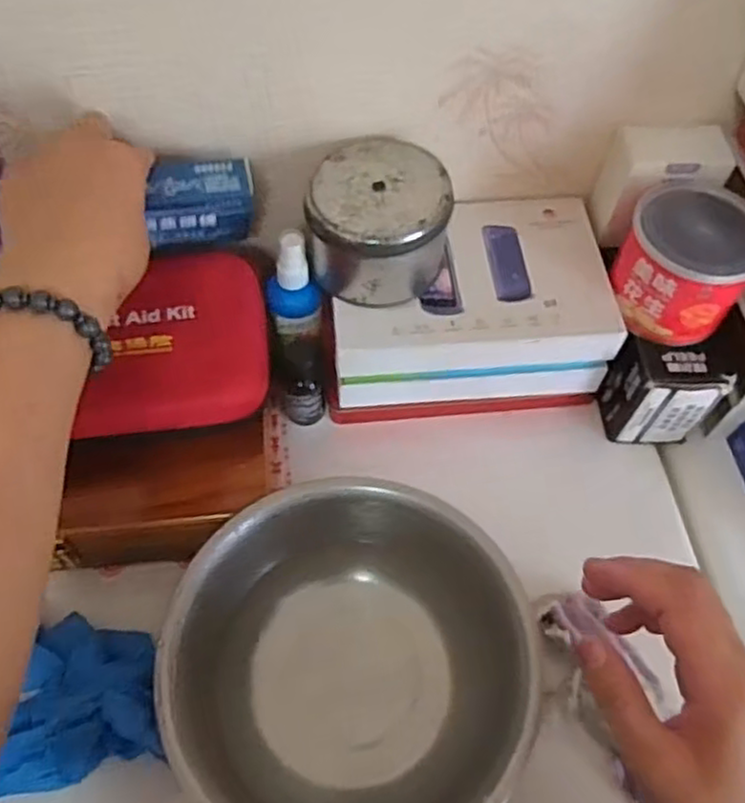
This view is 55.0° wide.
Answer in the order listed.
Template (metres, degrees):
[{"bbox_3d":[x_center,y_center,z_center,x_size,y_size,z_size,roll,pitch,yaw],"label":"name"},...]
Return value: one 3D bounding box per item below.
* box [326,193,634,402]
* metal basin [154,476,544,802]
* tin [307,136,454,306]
[{"bbox_3d":[0.066,-0.070,0.519,0.196,0.061,0.137,-7,59,-6],"label":"box"},{"bbox_3d":[-0.012,0.167,0.435,0.201,0.101,0.197,1,59,-1],"label":"metal basin"},{"bbox_3d":[0.003,-0.117,0.475,0.094,0.068,0.089,4,59,1],"label":"tin"}]

